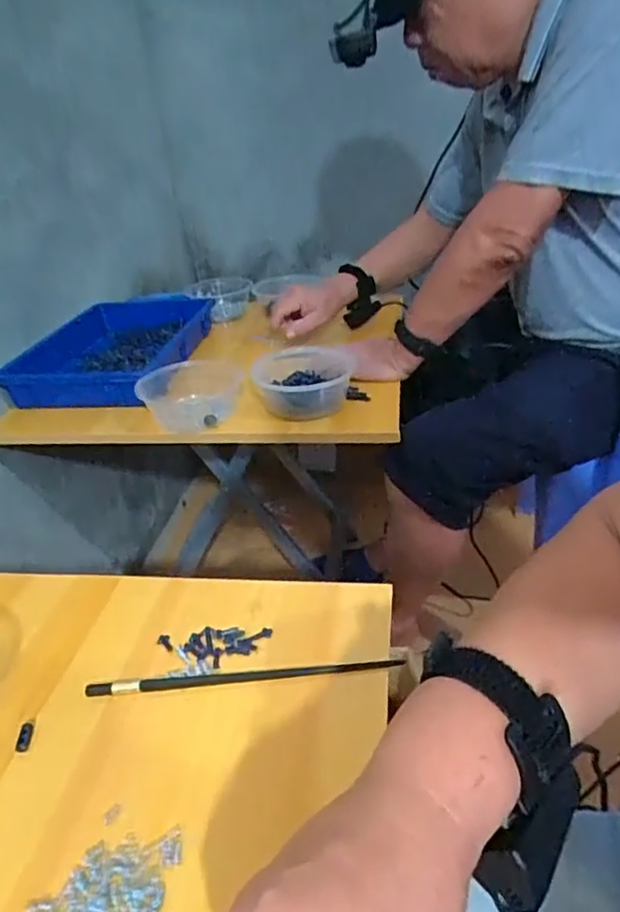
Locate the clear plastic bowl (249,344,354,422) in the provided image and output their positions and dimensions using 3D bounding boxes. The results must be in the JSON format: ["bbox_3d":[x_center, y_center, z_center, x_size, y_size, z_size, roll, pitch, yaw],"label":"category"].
[{"bbox_3d":[-0.008,-0.098,0.834,0.133,0.059,0.138,-5,29,3],"label":"clear plastic bowl"}]

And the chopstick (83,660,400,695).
[{"bbox_3d":[-0.048,0.160,0.449,0.228,0.006,0.011,-4,32,-1],"label":"chopstick"}]

